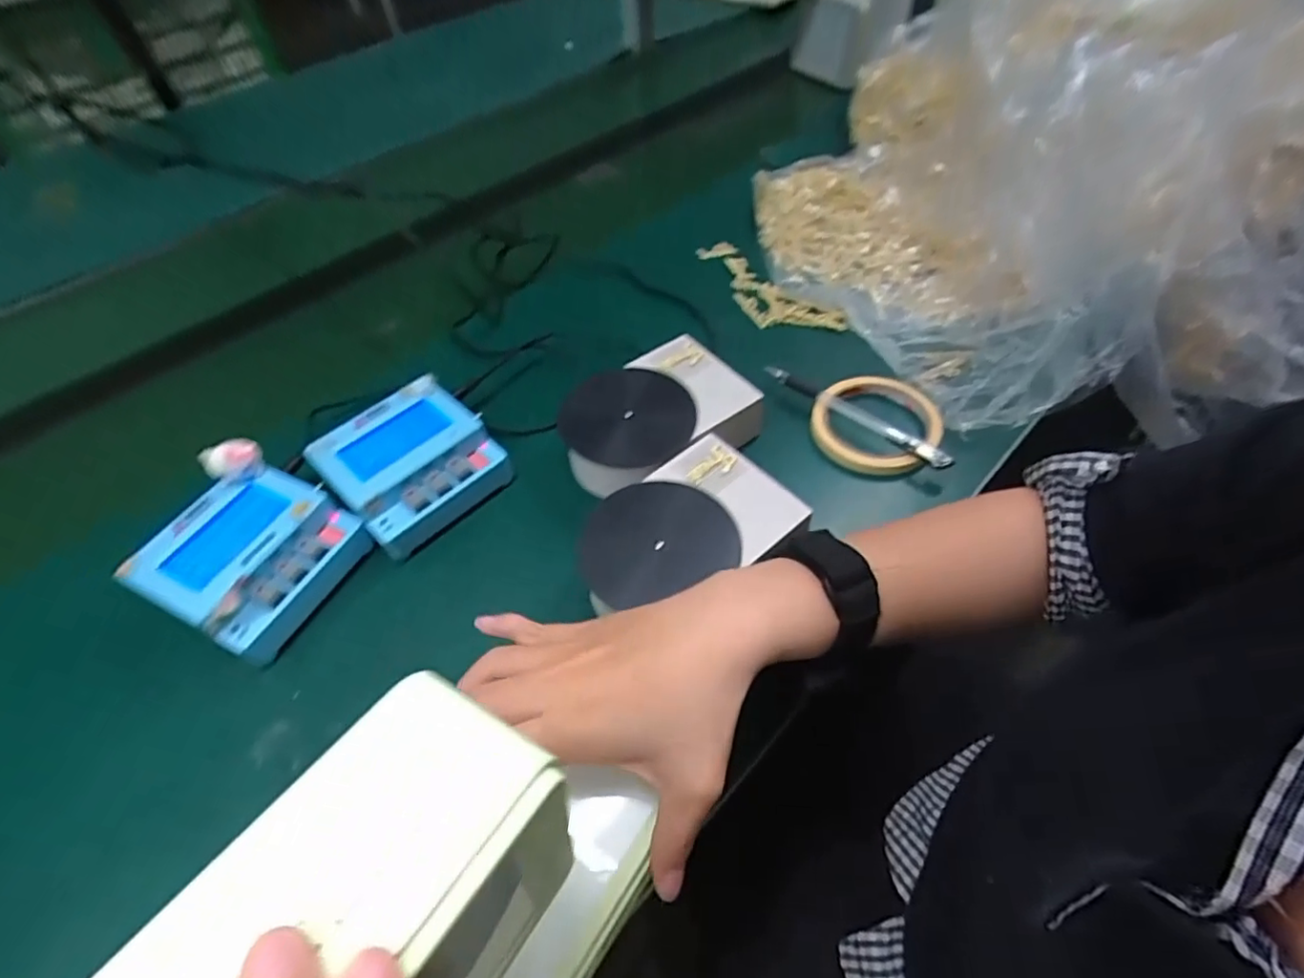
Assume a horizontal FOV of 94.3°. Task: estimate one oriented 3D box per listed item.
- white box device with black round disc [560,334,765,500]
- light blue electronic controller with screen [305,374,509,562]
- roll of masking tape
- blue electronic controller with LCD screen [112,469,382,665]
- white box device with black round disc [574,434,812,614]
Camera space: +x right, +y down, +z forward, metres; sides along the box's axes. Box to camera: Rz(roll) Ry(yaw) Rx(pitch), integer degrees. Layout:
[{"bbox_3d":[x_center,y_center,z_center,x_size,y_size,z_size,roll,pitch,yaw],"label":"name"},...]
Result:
[{"bbox_3d":[0.005,-0.049,0.450,0.143,0.052,0.109,-37,56,-22],"label":"white box device with black round disc"},{"bbox_3d":[-0.170,-0.018,0.432,0.105,0.048,0.099,-39,57,-23],"label":"light blue electronic controller with screen"},{"bbox_3d":[0.174,-0.049,0.470,0.094,0.024,0.092,-3,50,4],"label":"roll of masking tape"},{"bbox_3d":[-0.253,0.047,0.392,0.098,0.058,0.101,19,55,20],"label":"blue electronic controller with LCD screen"},{"bbox_3d":[0.022,0.034,0.391,0.136,0.046,0.092,-32,55,-19],"label":"white box device with black round disc"}]

